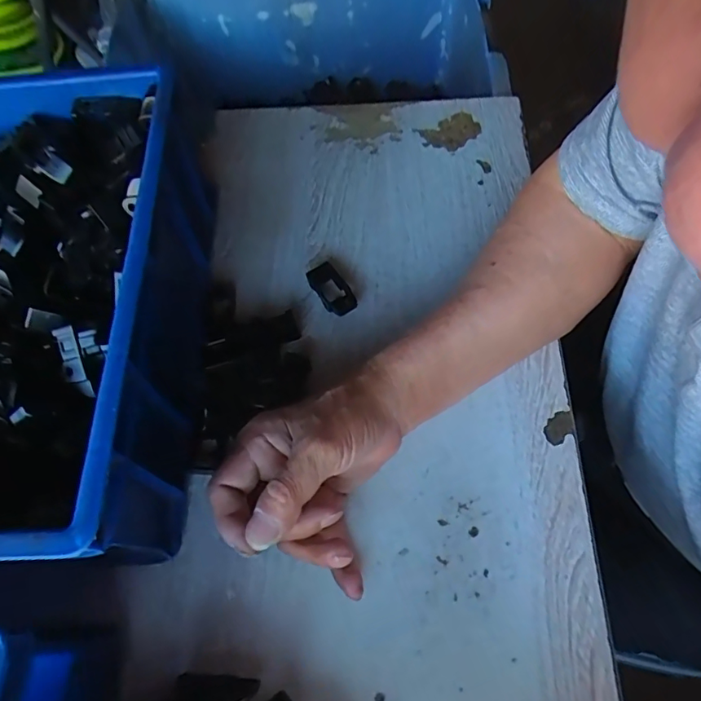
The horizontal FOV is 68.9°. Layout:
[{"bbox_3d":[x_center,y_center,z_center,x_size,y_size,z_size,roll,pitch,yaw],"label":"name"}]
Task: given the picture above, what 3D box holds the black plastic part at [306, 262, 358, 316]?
[{"bbox_3d":[-0.014,-0.050,0.421,0.026,0.012,0.051,-32,65,-12],"label":"black plastic part"}]

